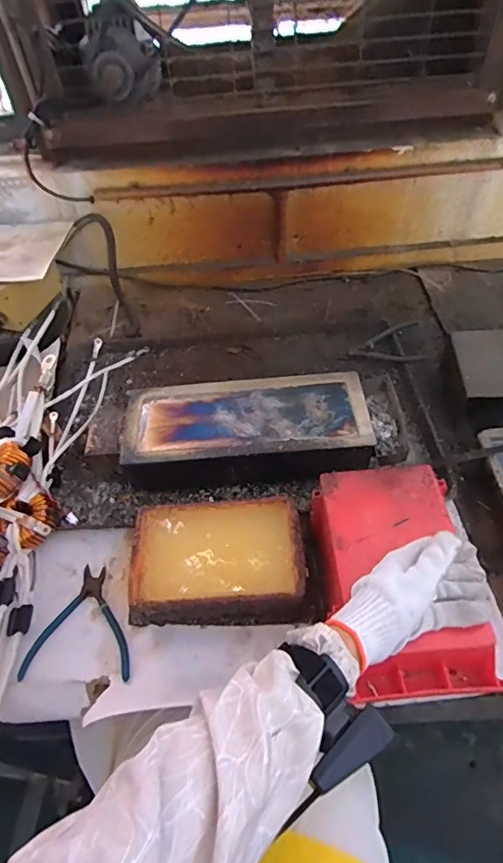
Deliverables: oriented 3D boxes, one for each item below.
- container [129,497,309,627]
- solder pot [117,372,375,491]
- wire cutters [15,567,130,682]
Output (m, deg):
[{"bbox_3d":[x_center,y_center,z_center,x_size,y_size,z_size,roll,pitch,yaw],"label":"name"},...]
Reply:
[{"bbox_3d":[-0.042,0.161,0.598,0.209,0.067,0.136,-4,50,1],"label":"container"},{"bbox_3d":[-0.009,0.002,0.715,0.345,0.086,0.147,-5,50,1],"label":"solder pot"},{"bbox_3d":[-0.205,0.231,0.591,0.128,0.009,0.134,-3,50,2],"label":"wire cutters"}]

